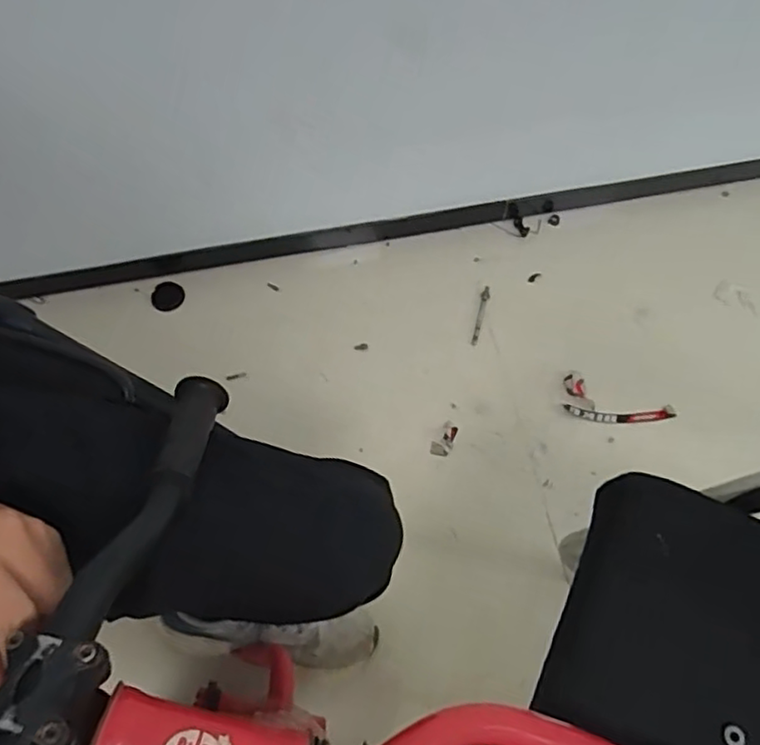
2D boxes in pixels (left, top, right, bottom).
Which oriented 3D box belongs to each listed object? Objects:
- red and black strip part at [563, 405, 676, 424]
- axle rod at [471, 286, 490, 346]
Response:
[{"bbox_3d":[0.368,0.067,0.973,0.164,0.010,0.025,4,64,5],"label":"red and black strip part"},{"bbox_3d":[0.167,-0.098,1.058,0.015,0.008,0.117,14,65,10],"label":"axle rod"}]

